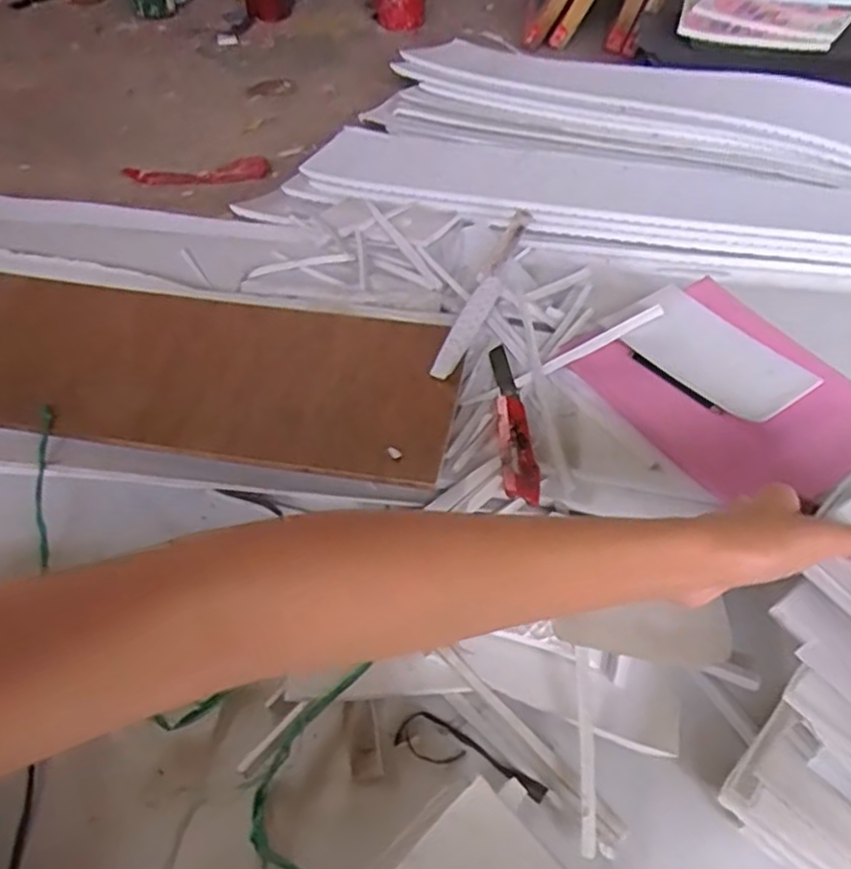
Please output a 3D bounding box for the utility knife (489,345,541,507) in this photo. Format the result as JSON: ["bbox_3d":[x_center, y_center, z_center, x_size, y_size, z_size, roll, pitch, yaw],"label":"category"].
[{"bbox_3d":[0.084,-0.016,0.672,0.030,0.023,0.210,0,49,0],"label":"utility knife"}]

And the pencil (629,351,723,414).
[{"bbox_3d":[0.248,-0.052,0.702,0.009,0.006,0.107,-34,58,-25],"label":"pencil"}]

